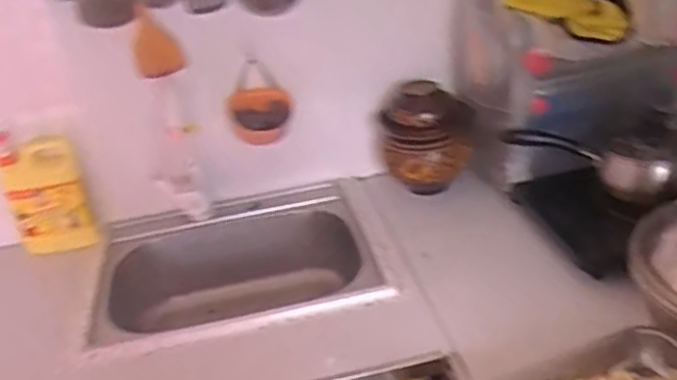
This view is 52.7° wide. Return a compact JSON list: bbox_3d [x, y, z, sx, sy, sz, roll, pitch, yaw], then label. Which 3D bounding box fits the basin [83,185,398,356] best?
[{"bbox_3d":[-0.183,0.221,1.302,0.525,0.223,0.426,-13,28,-11],"label":"basin"}]

